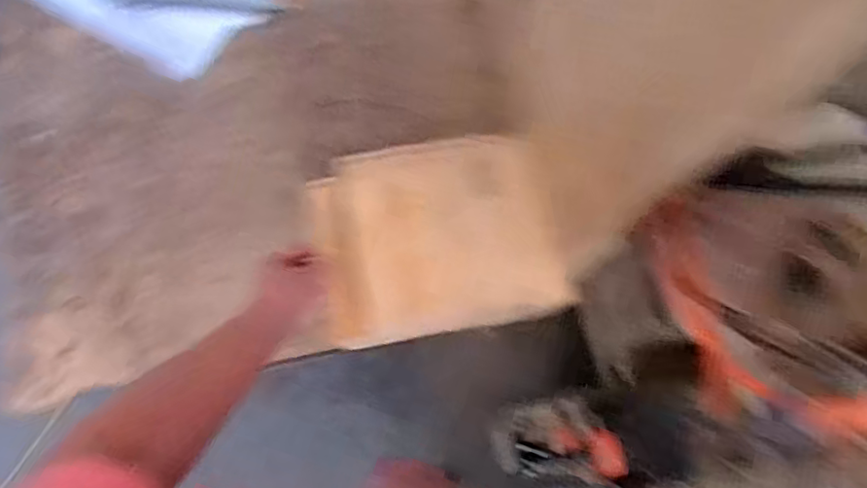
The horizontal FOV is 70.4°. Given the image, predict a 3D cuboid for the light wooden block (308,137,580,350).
[{"bbox_3d":[-0.001,-0.004,0.668,0.250,0.053,0.196,-13,93,-4],"label":"light wooden block"}]

